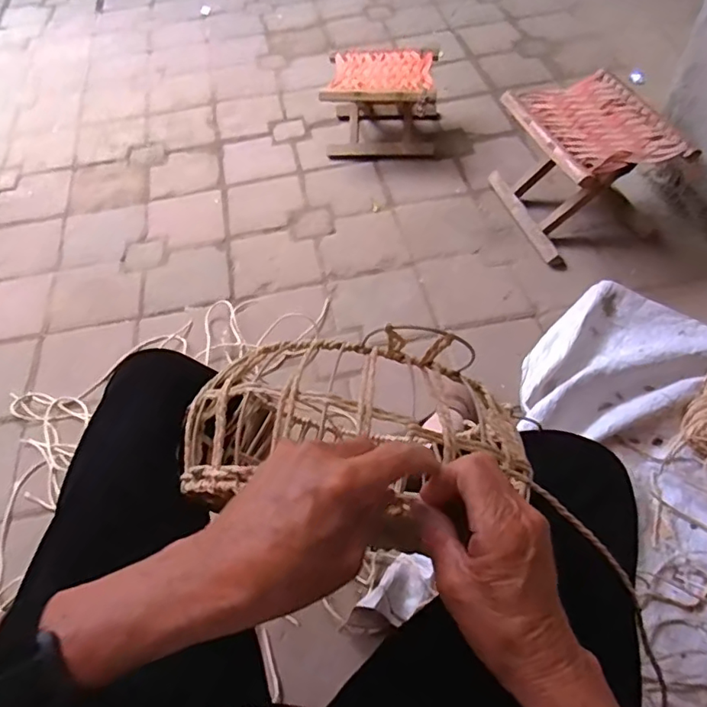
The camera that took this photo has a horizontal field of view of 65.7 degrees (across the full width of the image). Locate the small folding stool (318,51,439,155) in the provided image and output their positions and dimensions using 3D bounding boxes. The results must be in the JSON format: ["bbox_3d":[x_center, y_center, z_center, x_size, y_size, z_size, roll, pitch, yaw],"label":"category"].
[{"bbox_3d":[0.080,-0.658,1.457,0.282,0.194,0.219,4,56,7],"label":"small folding stool"}]

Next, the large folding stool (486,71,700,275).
[{"bbox_3d":[0.500,-0.407,1.214,0.254,0.238,0.311,-16,55,-6],"label":"large folding stool"}]

